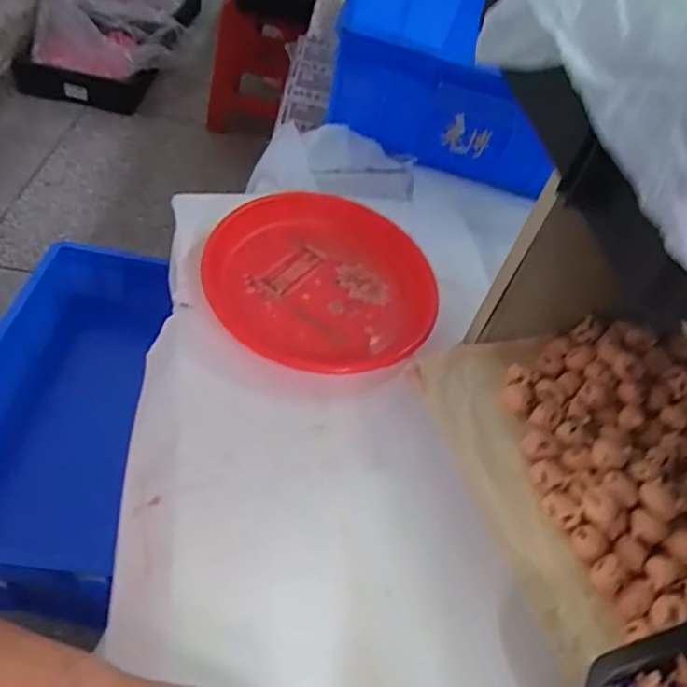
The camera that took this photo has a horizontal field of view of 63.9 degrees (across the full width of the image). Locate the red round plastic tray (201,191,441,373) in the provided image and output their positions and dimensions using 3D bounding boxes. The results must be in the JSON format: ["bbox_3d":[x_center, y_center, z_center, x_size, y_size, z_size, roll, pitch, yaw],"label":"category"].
[{"bbox_3d":[-0.021,-0.066,0.564,0.224,0.039,0.219,7,50,-8],"label":"red round plastic tray"}]

